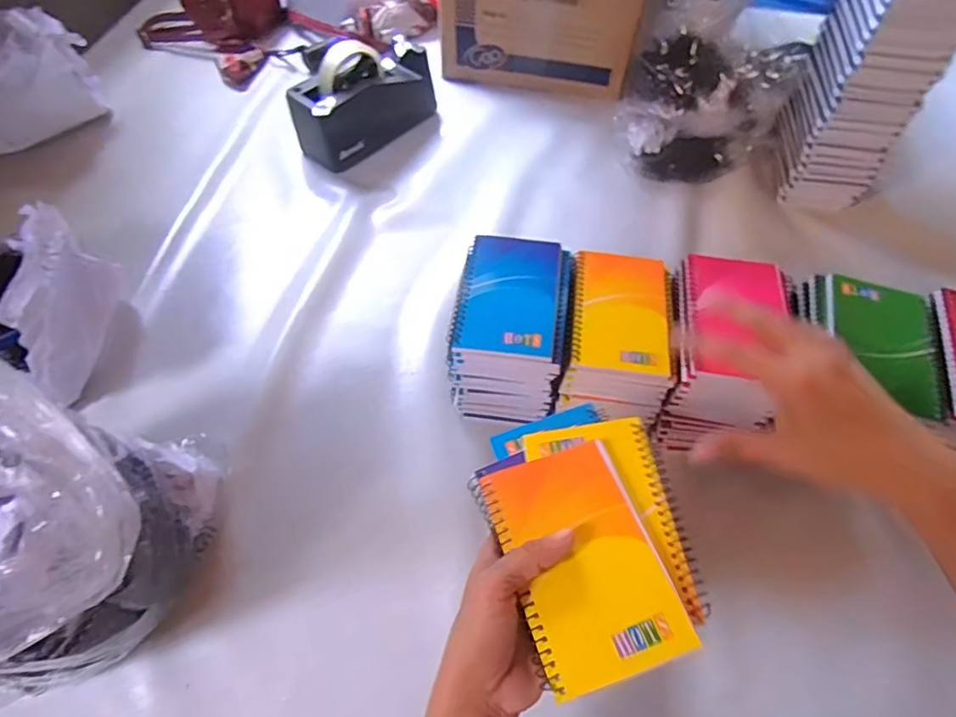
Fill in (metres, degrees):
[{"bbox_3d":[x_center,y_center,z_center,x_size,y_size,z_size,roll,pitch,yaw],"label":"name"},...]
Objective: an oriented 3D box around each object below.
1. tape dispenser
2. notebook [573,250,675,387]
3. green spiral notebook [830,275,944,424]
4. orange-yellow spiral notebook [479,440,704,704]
[{"bbox_3d":[-0.149,-0.348,0.745,0.071,0.112,0.200,39,65,22],"label":"tape dispenser"},{"bbox_3d":[0.128,-0.040,0.497,0.082,0.015,0.132,4,58,3],"label":"notebook"},{"bbox_3d":[0.332,-0.015,0.457,0.080,0.007,0.124,14,59,9],"label":"green spiral notebook"},{"bbox_3d":[0.060,0.114,0.325,0.083,0.005,0.130,-19,53,-4],"label":"orange-yellow spiral notebook"}]

